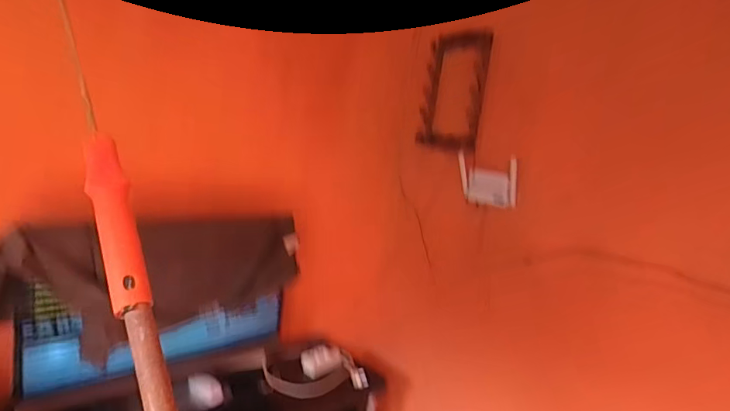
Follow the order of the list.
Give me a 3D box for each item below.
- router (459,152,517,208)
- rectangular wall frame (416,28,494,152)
[{"bbox_3d":[0.422,-0.083,1.570,0.044,0.156,0.220,2,10,-32],"label":"router"},{"bbox_3d":[0.316,-0.423,1.678,0.248,0.417,0.053,15,12,40],"label":"rectangular wall frame"}]

